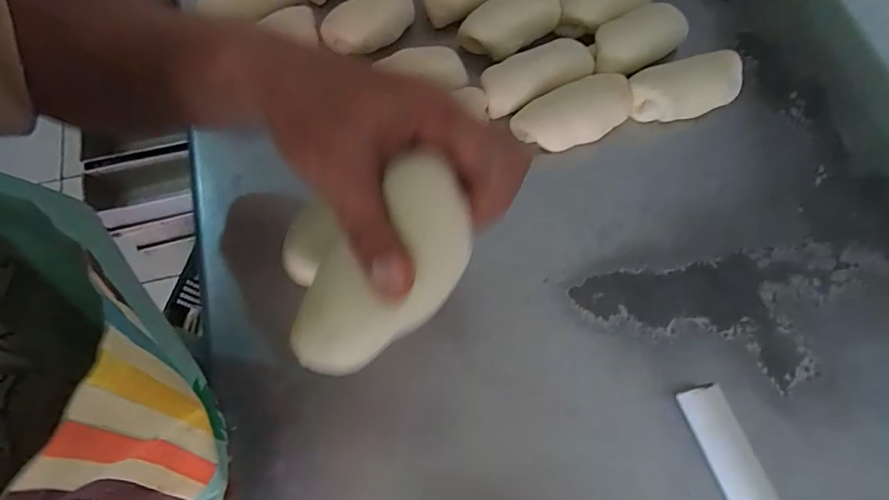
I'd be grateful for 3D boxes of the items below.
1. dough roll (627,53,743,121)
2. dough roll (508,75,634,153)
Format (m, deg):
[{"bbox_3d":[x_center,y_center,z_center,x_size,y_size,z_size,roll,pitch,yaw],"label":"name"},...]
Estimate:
[{"bbox_3d":[0.244,-0.164,0.472,0.114,0.034,0.053,-15,71,-5],"label":"dough roll"},{"bbox_3d":[0.129,-0.135,0.465,0.119,0.034,0.053,-23,72,-7],"label":"dough roll"}]

